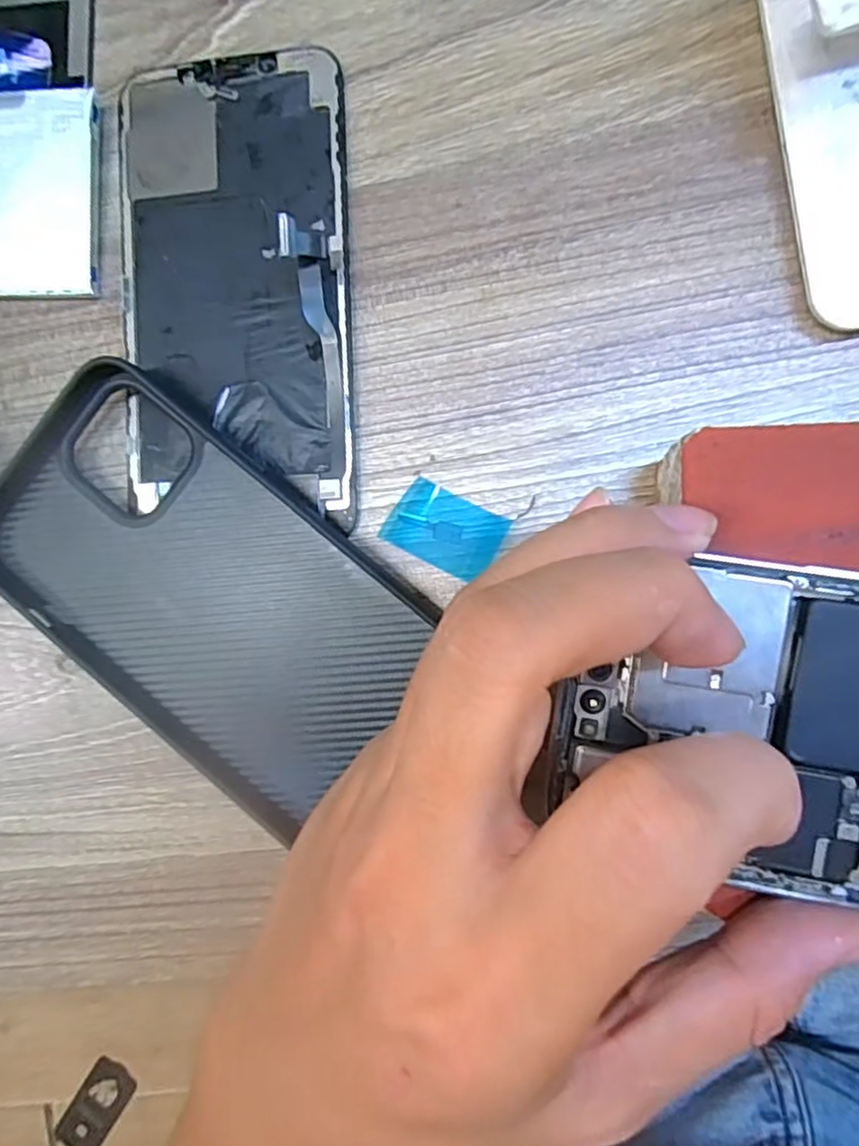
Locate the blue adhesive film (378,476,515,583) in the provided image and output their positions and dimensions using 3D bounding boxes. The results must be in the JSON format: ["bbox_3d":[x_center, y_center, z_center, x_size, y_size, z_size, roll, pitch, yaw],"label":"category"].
[{"bbox_3d":[0.005,-0.013,0.201,0.034,0.004,0.023,28,94,7],"label":"blue adhesive film"}]

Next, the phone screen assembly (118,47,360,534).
[{"bbox_3d":[-0.062,-0.091,0.206,0.074,0.011,0.143,-2,89,8],"label":"phone screen assembly"}]

